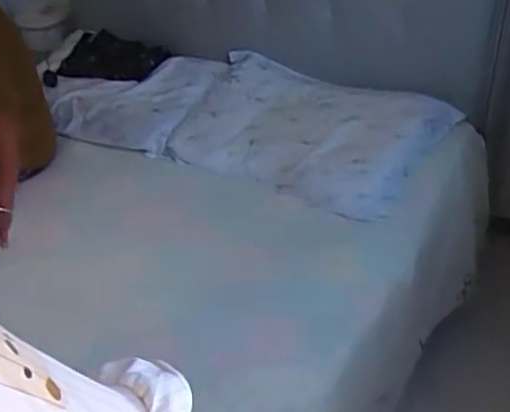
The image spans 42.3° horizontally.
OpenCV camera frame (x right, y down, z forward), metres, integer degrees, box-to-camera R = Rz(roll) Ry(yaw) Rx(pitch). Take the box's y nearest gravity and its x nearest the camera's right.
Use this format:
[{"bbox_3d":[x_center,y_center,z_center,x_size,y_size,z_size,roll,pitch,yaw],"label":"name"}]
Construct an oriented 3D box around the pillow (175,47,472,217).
[{"bbox_3d":[0.121,-0.181,1.552,0.605,0.118,0.381,16,43,27],"label":"pillow"}]

